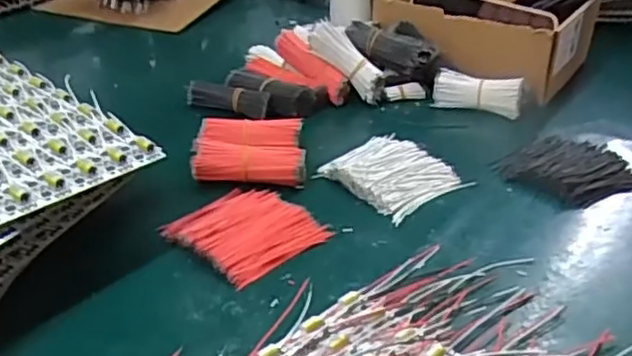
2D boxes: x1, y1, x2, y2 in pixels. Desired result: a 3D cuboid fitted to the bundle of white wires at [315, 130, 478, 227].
[{"bbox_3d":[0.065,-0.006,0.567,0.088,0.014,0.097,-26,39,-37],"label":"bundle of white wires"}]

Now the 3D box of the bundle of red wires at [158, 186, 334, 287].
[{"bbox_3d":[-0.055,0.036,0.493,0.098,0.014,0.086,25,38,35],"label":"bundle of red wires"}]

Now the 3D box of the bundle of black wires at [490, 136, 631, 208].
[{"bbox_3d":[0.221,-0.009,0.575,0.101,0.013,0.103,-18,35,-29],"label":"bundle of black wires"}]

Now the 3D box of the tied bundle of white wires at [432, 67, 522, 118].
[{"bbox_3d":[0.165,-0.086,0.674,0.086,0.038,0.025,16,33,24],"label":"tied bundle of white wires"}]

